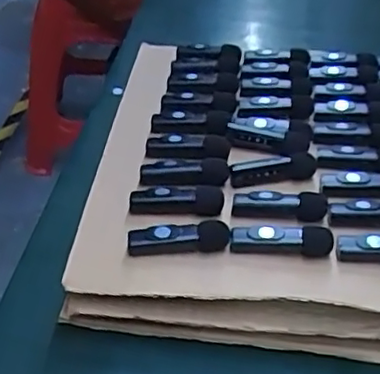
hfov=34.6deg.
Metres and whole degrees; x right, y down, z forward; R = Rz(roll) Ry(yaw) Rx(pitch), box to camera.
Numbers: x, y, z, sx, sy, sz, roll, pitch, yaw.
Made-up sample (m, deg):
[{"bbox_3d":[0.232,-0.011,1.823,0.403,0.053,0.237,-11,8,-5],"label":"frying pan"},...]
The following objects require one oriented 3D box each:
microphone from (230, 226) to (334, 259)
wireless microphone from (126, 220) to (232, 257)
[{"bbox_3d":[0.058,0.034,0.388,0.063,0.014,0.013,5,38,-2],"label":"microphone"},{"bbox_3d":[-0.008,0.032,0.388,0.064,0.017,0.012,3,38,-5],"label":"wireless microphone"}]

